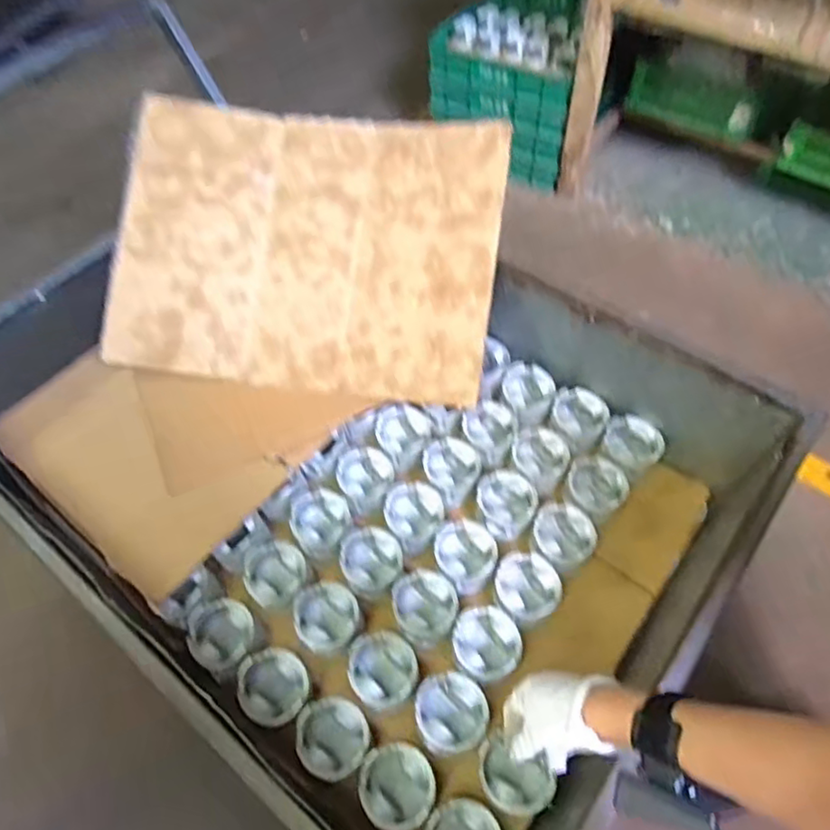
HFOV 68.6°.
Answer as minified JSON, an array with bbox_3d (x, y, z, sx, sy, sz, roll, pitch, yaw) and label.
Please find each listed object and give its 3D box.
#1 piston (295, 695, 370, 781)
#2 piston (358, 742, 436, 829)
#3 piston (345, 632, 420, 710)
[{"bbox_3d":[-0.105,0.425,0.801,0.093,0.063,0.091,-1,57,2],"label":"piston"},{"bbox_3d":[-0.020,0.471,0.770,0.091,0.076,0.094,-18,58,-9],"label":"piston"},{"bbox_3d":[-0.042,0.348,0.829,0.090,0.052,0.097,-1,57,2],"label":"piston"}]

